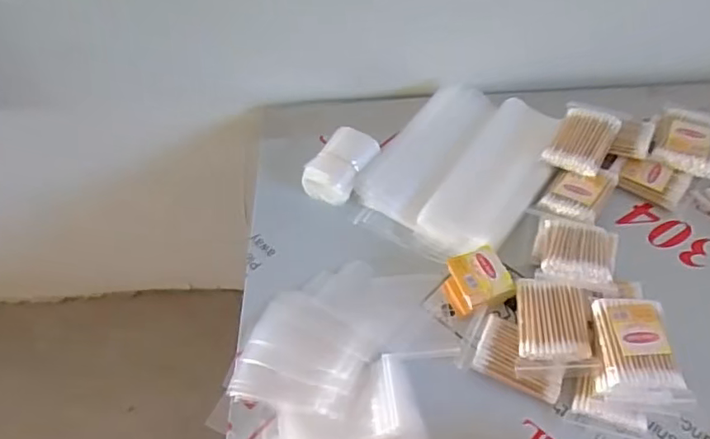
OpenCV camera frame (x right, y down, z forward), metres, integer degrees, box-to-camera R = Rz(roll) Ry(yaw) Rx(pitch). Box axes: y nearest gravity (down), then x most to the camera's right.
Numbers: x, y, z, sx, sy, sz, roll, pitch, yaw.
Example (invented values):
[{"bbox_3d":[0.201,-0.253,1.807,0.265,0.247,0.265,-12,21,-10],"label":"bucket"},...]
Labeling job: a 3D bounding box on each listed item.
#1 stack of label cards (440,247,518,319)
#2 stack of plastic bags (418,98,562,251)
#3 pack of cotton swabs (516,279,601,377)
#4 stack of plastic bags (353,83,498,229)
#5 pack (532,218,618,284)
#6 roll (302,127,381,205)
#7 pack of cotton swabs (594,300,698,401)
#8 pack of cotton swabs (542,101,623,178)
[{"bbox_3d":[0.113,0.056,0.541,0.053,0.032,0.047,-14,53,-6],"label":"stack of label cards"},{"bbox_3d":[0.151,-0.049,0.618,0.088,0.015,0.196,27,59,22],"label":"stack of plastic bags"},{"bbox_3d":[0.168,0.091,0.501,0.062,0.011,0.080,-4,65,10],"label":"pack of cotton swabs"},{"bbox_3d":[0.079,-0.079,0.640,0.075,0.020,0.194,25,59,21],"label":"stack of plastic bags"},{"bbox_3d":[0.201,0.028,0.537,0.070,0.021,0.084,13,37,20],"label":"pack"},{"bbox_3d":[-0.016,-0.059,0.638,0.058,0.040,0.083,23,58,21],"label":"roll"},{"bbox_3d":[0.225,0.105,0.474,0.063,0.026,0.080,-4,55,6],"label":"pack of cotton swabs"},{"bbox_3d":[0.241,-0.088,0.619,0.057,0.022,0.084,25,59,22],"label":"pack of cotton swabs"}]

